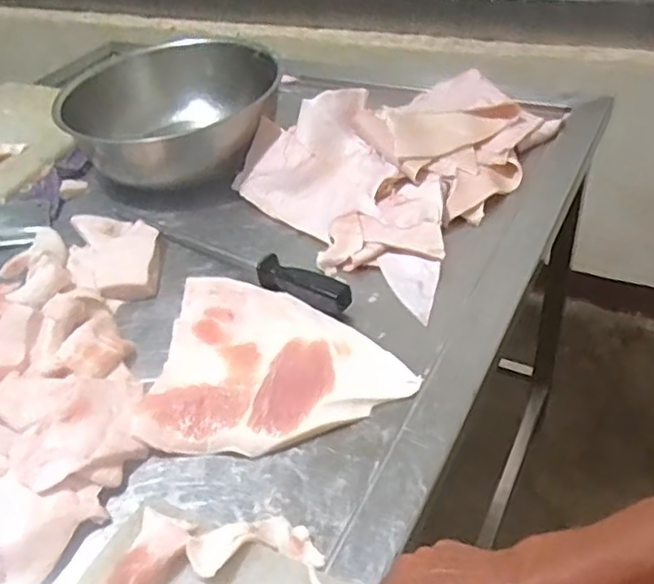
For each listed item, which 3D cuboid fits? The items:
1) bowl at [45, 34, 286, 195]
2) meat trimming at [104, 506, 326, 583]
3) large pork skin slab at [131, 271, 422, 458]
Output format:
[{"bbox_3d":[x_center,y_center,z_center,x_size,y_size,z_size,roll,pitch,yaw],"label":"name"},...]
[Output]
[{"bbox_3d":[-0.231,-0.273,1.030,0.279,0.140,0.280,-2,41,7],"label":"bowl"},{"bbox_3d":[-0.093,0.205,0.515,0.174,0.038,0.084,-9,41,-1],"label":"meat trimming"},{"bbox_3d":[-0.046,0.061,0.682,0.254,0.014,0.230,-1,41,8],"label":"large pork skin slab"}]

